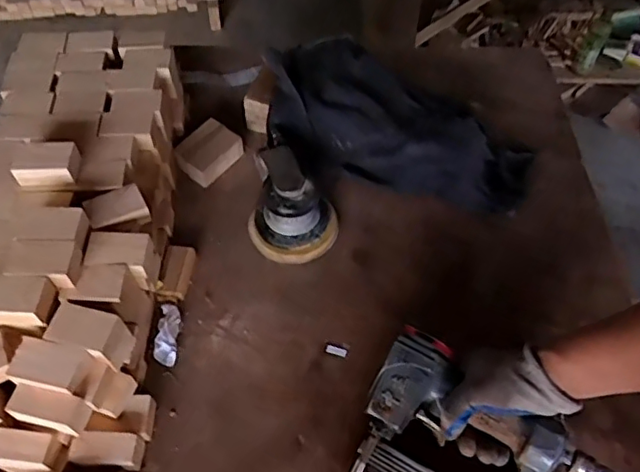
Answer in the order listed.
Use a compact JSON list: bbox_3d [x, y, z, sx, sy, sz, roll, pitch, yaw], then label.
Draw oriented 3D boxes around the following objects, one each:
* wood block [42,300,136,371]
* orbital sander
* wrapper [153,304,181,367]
[{"bbox_3d":[-0.233,0.102,0.591,0.070,0.054,0.043,15,56,8],"label":"wood block"},{"bbox_3d":[-0.033,-0.043,0.750,0.116,0.099,0.130,7,56,4],"label":"orbital sander"},{"bbox_3d":[-0.179,0.115,0.682,0.027,0.016,0.072,2,55,1],"label":"wrapper"}]

